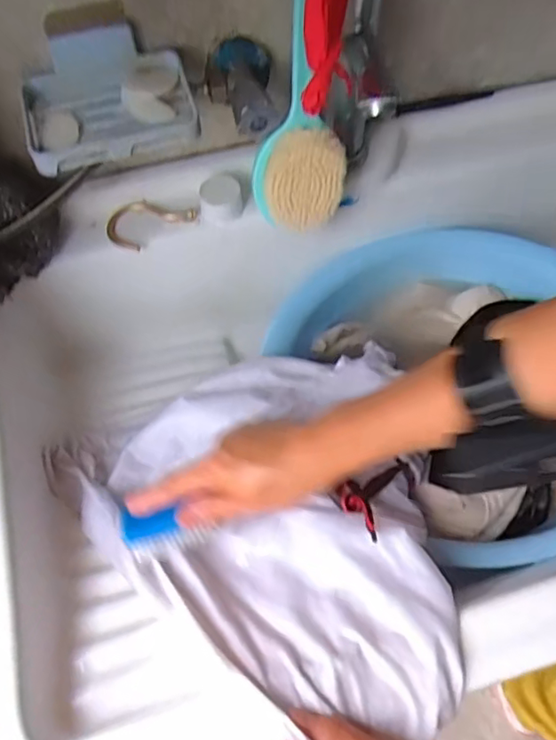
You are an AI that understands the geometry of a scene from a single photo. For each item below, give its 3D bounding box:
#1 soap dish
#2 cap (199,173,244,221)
[{"bbox_3d":[-0.132,-0.207,0.436,0.125,0.051,0.086,-15,64,-9],"label":"soap dish"},{"bbox_3d":[-0.055,-0.167,0.552,0.040,0.024,0.037,0,63,-1],"label":"cap"}]

